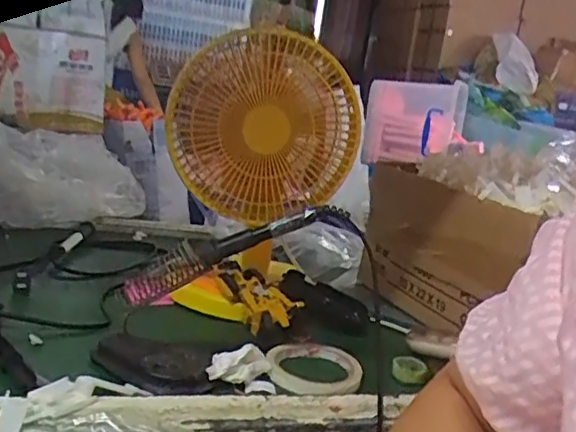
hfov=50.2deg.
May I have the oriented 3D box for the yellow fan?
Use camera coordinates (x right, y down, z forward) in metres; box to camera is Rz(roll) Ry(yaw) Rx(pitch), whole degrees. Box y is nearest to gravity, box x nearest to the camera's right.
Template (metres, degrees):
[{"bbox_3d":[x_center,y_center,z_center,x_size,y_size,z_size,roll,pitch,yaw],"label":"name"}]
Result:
[{"bbox_3d":[-0.030,-0.098,0.714,0.210,0.189,0.091,7,13,-11],"label":"yellow fan"}]

